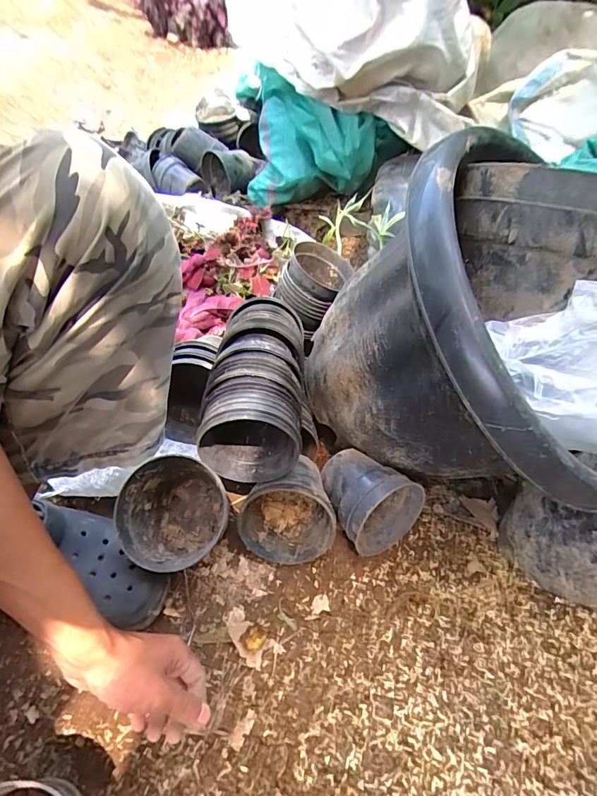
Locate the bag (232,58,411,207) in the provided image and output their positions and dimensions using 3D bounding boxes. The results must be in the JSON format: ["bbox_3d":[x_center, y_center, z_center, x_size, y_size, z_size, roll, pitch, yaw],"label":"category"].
[{"bbox_3d":[0.029,-0.527,0.946,0.361,0.252,0.091,24,53,13],"label":"bag"}]

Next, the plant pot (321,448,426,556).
[{"bbox_3d":[0.104,0.149,0.640,0.117,0.119,0.115,-39,38,-7],"label":"plant pot"}]

